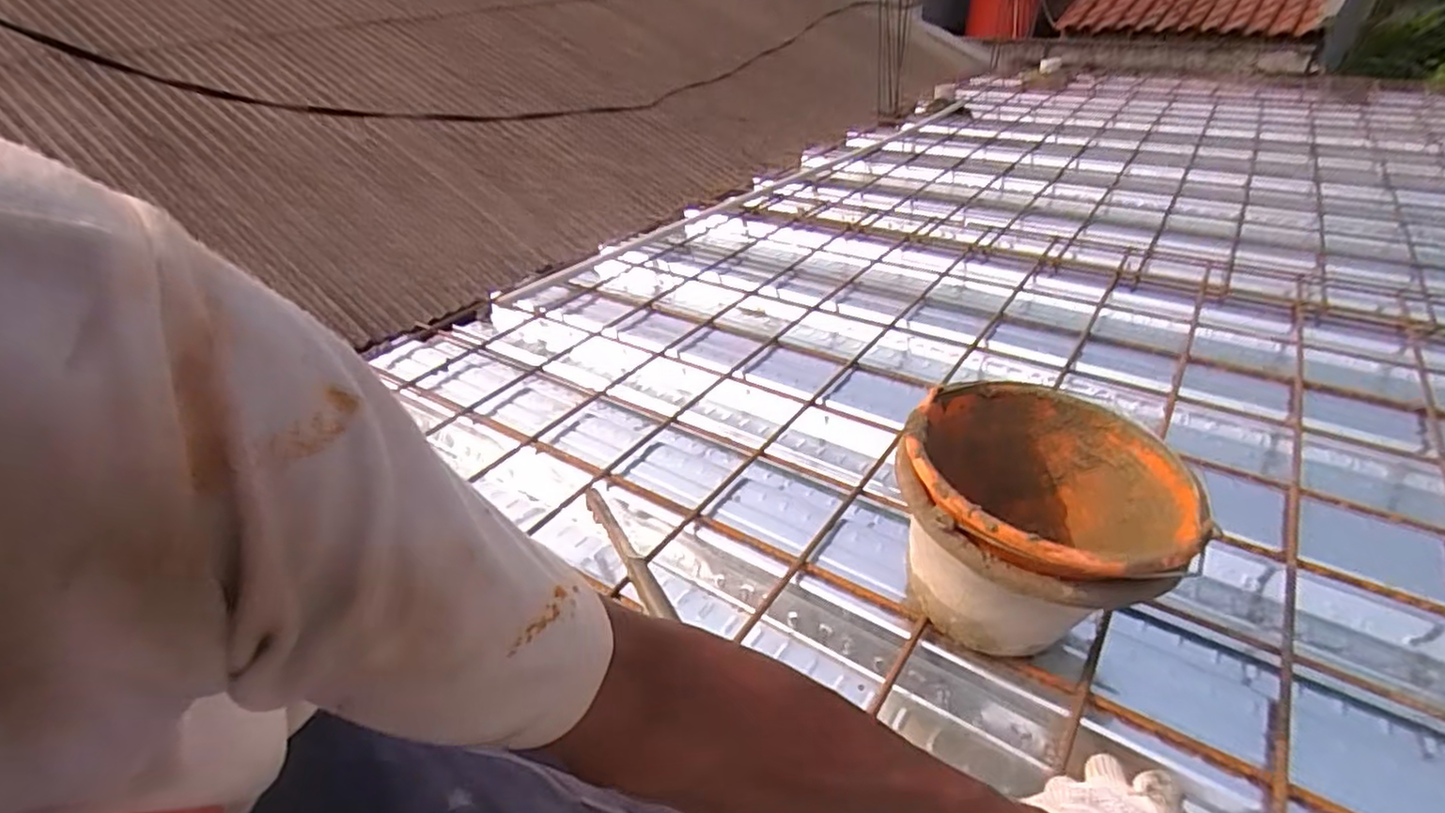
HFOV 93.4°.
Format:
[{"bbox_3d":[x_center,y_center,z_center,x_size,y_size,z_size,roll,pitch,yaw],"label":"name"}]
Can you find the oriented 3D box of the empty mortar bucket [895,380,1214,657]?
[{"bbox_3d":[0.299,0.126,0.665,0.238,0.222,0.243,8,36,15],"label":"empty mortar bucket"}]

